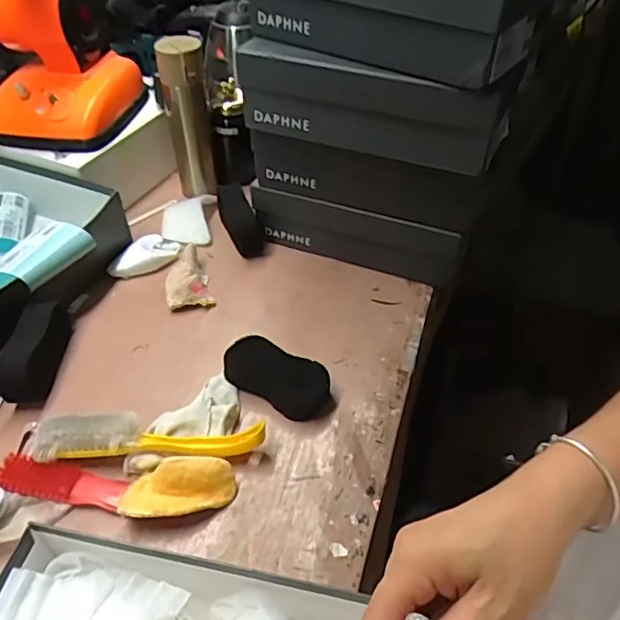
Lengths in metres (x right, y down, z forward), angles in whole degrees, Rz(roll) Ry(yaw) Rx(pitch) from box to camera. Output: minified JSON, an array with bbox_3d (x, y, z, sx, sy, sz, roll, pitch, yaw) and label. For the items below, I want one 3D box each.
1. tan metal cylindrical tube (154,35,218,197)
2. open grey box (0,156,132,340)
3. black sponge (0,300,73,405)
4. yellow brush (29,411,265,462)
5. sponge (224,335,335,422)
[{"bbox_3d":[-0.182,-0.284,0.858,0.062,0.233,0.046,-10,46,-10],"label":"tan metal cylindrical tube"},{"bbox_3d":[-0.435,-0.099,0.783,0.337,0.101,0.256,24,50,23],"label":"open grey box"},{"bbox_3d":[-0.322,0.042,0.663,0.054,0.055,0.136,1,45,1],"label":"black sponge"},{"bbox_3d":[-0.166,0.129,0.591,0.234,0.046,0.054,-1,45,-1],"label":"yellow brush"},{"bbox_3d":[-0.034,0.075,0.644,0.132,0.030,0.056,21,49,20],"label":"sponge"}]

